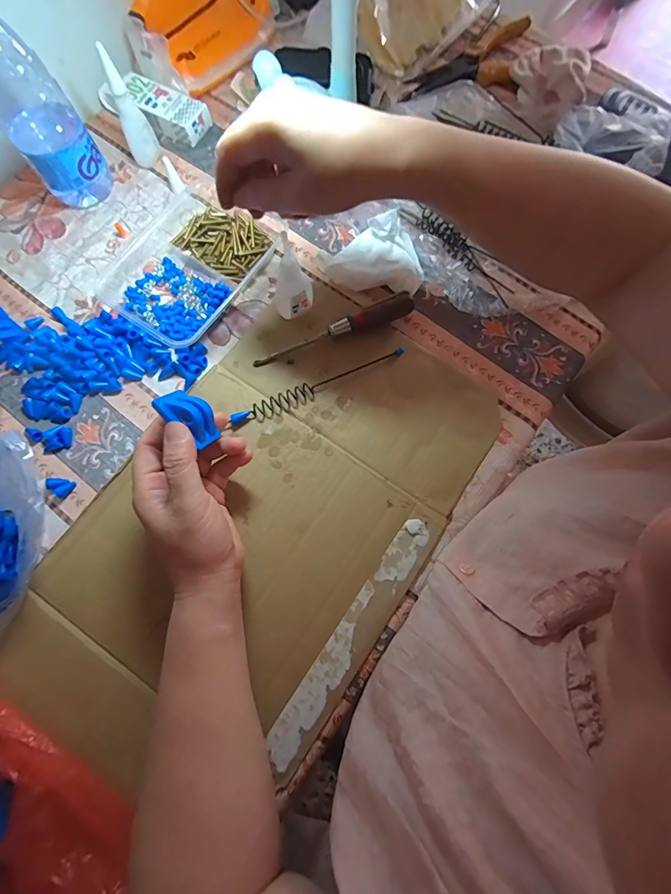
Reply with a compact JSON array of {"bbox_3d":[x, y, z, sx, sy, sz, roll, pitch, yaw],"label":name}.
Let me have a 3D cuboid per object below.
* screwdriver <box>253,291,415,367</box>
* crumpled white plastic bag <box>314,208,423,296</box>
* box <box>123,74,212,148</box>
[{"bbox_3d":[-0.001,-0.109,0.359,0.159,0.021,0.021,-21,76,-6],"label":"screwdriver"},{"bbox_3d":[0.036,-0.184,0.368,0.098,0.044,0.056,17,76,4],"label":"crumpled white plastic bag"},{"bbox_3d":[-0.191,-0.377,0.434,0.101,0.023,0.043,33,77,8],"label":"box"}]

